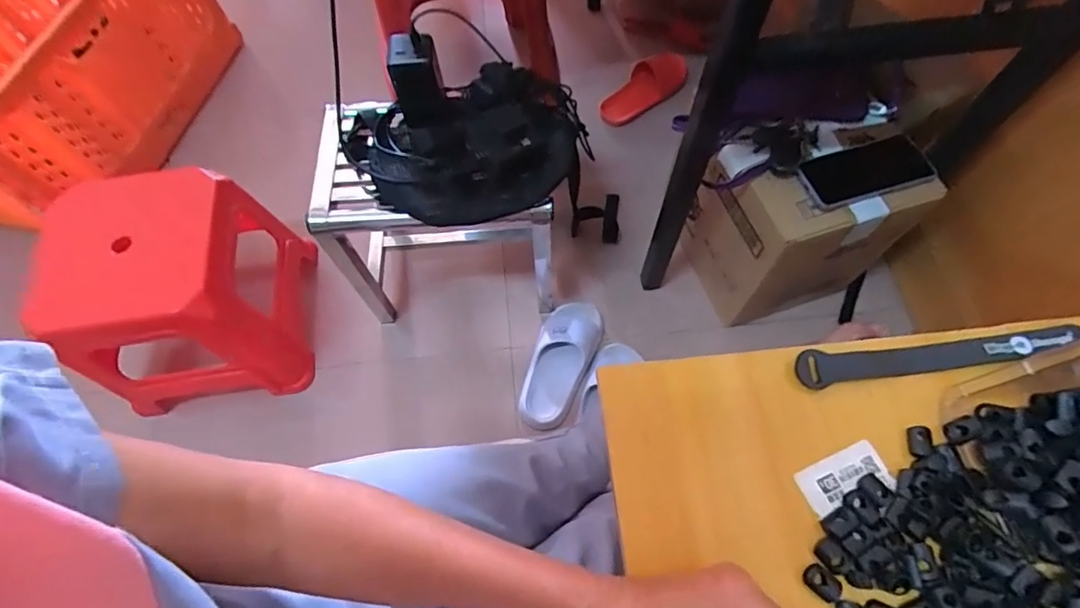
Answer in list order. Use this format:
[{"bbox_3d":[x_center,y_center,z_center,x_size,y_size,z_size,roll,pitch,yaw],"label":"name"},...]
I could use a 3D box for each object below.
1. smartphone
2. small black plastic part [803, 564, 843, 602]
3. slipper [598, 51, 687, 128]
[{"bbox_3d":[0.419,-0.171,0.695,0.159,0.013,0.082,-19,66,-6],"label":"smartphone"},{"bbox_3d":[0.172,0.169,0.325,0.021,0.008,0.015,39,73,18],"label":"small black plastic part"},{"bbox_3d":[0.217,-0.456,1.150,0.204,0.049,0.087,-38,68,0],"label":"slipper"}]

